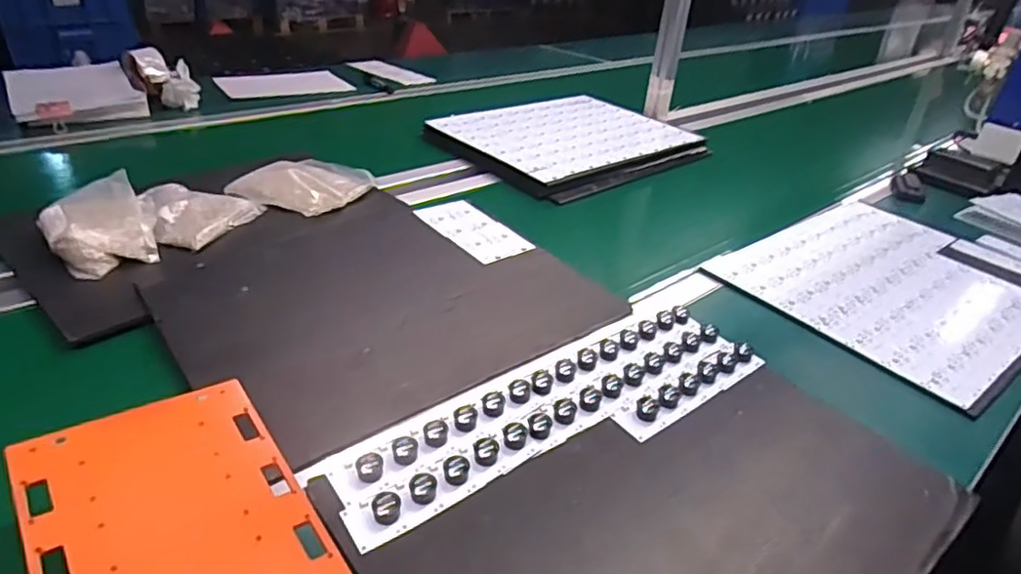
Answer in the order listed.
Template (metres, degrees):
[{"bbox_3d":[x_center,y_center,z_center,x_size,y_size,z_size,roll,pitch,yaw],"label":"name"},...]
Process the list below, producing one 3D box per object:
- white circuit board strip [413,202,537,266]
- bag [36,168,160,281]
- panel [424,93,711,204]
[{"bbox_3d":[-0.055,-0.086,0.933,0.091,0.009,0.172,-20,41,-34],"label":"white circuit board strip"},{"bbox_3d":[-0.529,-0.081,0.802,0.116,0.048,0.180,-16,39,-30],"label":"bag"},{"bbox_3d":[0.115,-0.305,1.292,0.493,0.033,0.377,-20,41,-34],"label":"panel"}]

